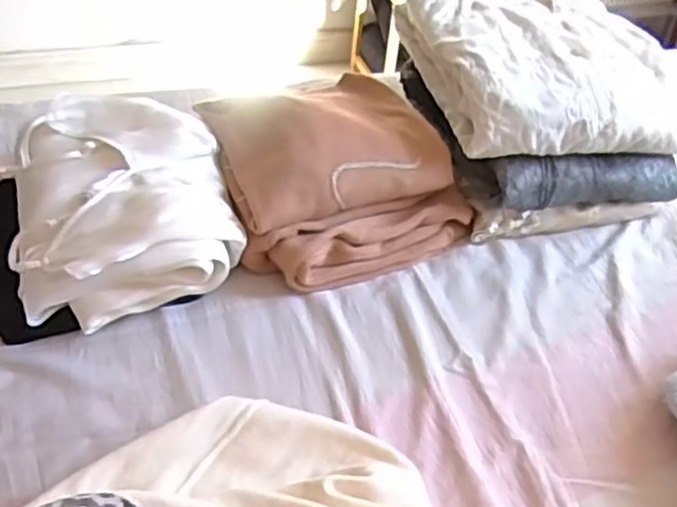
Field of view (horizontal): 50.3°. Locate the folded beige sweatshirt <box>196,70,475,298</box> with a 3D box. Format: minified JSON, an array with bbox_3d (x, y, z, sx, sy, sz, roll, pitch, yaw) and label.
[{"bbox_3d":[-0.006,-0.095,0.795,0.256,0.122,0.225,-17,47,-24],"label":"folded beige sweatshirt"}]

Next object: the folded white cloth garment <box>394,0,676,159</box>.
[{"bbox_3d":[0.241,-0.235,0.859,0.280,0.086,0.299,-6,42,-13],"label":"folded white cloth garment"}]

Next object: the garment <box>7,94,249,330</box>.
[{"bbox_3d":[-0.210,-0.048,0.713,0.202,0.098,0.222,-10,44,-18],"label":"garment"}]

